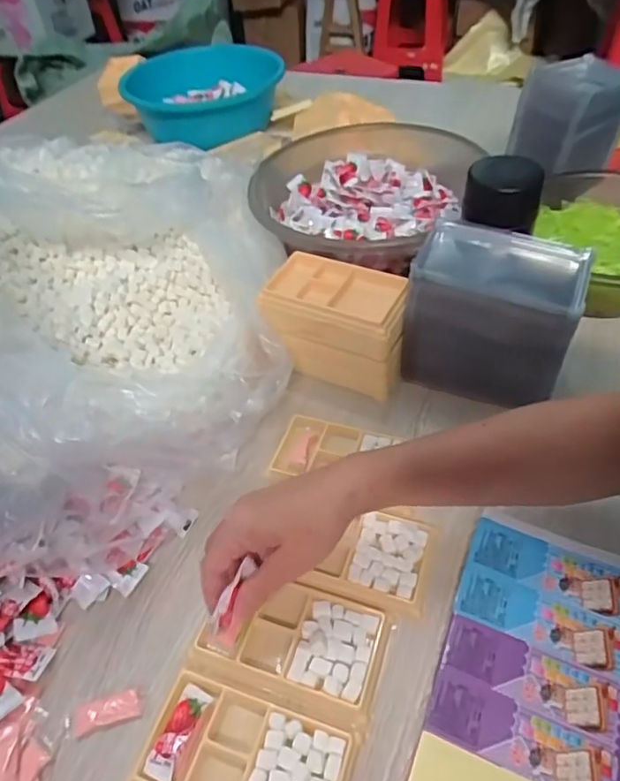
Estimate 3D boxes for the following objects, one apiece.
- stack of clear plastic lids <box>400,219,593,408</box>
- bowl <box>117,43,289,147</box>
[{"bbox_3d":[0.166,-0.069,0.518,0.137,0.124,0.090,15,51,20],"label":"stack of clear plastic lids"},{"bbox_3d":[-0.186,-0.539,1.017,0.260,0.081,0.244,-3,47,3],"label":"bowl"}]

